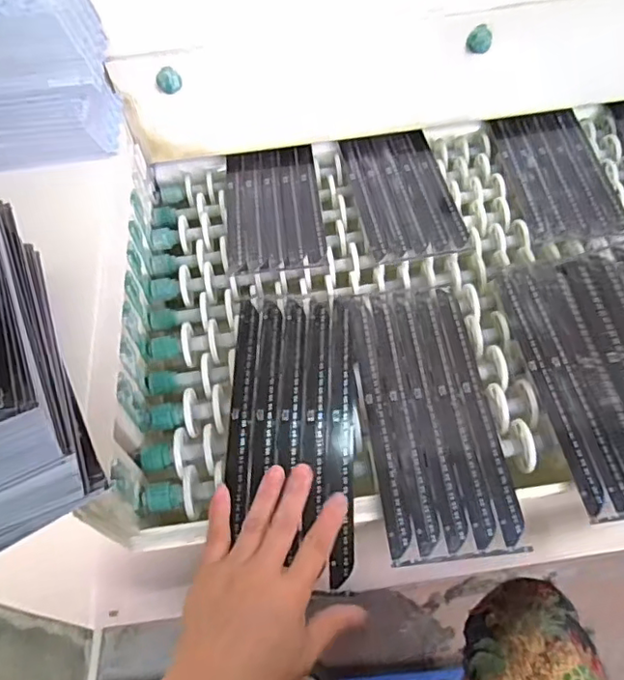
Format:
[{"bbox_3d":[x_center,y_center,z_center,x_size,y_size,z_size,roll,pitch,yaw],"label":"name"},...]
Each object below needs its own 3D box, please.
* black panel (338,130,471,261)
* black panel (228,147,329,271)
[{"bbox_3d":[0.093,-0.156,0.591,0.096,0.009,0.179,-9,55,-3],"label":"black panel"},{"bbox_3d":[-0.040,-0.142,0.591,0.096,0.007,0.173,-6,55,-1],"label":"black panel"}]

